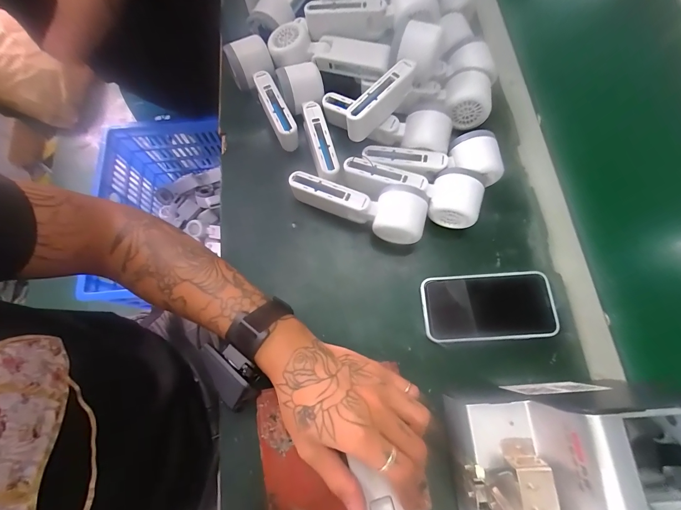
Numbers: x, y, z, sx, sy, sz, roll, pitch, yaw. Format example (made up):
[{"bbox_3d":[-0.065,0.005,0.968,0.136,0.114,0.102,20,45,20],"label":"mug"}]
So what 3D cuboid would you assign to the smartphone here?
[{"bbox_3d":[0.170,0.060,0.367,0.146,0.013,0.076,-4,73,-1],"label":"smartphone"}]

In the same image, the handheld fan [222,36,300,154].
[{"bbox_3d":[-0.104,-0.211,0.427,0.056,0.062,0.149,-21,74,-6],"label":"handheld fan"}]

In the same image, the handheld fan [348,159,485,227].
[{"bbox_3d":[0.084,-0.081,0.382,0.164,0.055,0.065,12,74,4],"label":"handheld fan"}]

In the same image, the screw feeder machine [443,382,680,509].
[{"bbox_3d":[0.193,0.179,0.256,0.175,0.145,0.124,-5,73,-1],"label":"screw feeder machine"}]

